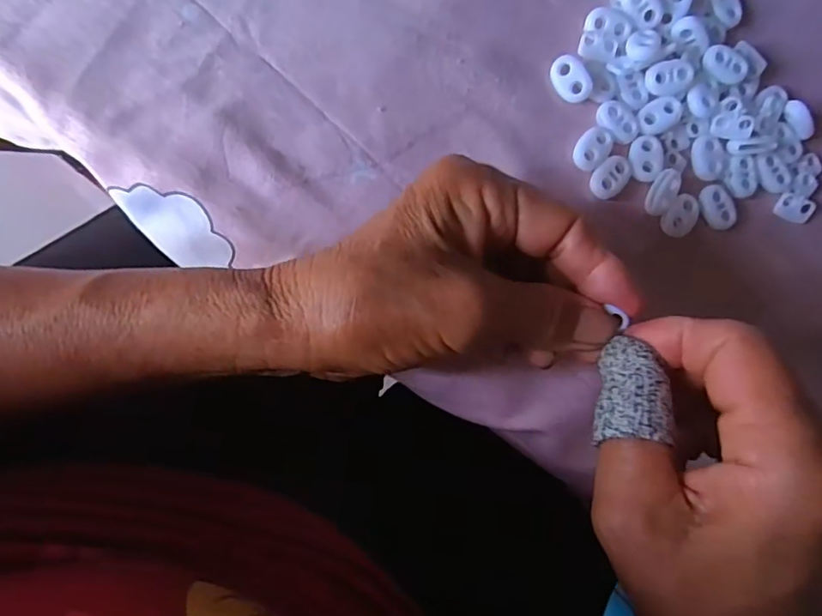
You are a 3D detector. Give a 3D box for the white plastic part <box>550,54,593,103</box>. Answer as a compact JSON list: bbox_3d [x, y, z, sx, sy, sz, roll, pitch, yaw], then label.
[{"bbox_3d":[0.074,-0.106,0.268,0.014,0.008,0.023,-39,93,-9],"label":"white plastic part"}]

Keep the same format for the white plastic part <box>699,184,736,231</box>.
[{"bbox_3d":[0.149,-0.049,0.277,0.017,0.004,0.022,-16,90,-9],"label":"white plastic part"}]

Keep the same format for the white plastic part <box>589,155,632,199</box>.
[{"bbox_3d":[0.095,-0.063,0.270,0.014,0.004,0.023,44,82,-5],"label":"white plastic part"}]

